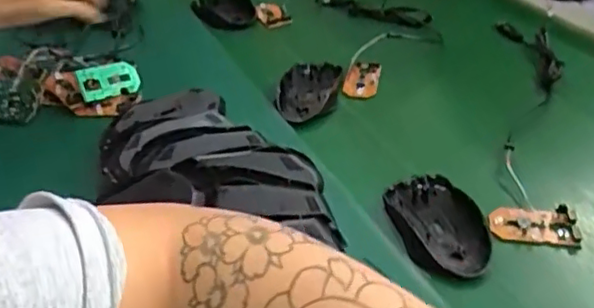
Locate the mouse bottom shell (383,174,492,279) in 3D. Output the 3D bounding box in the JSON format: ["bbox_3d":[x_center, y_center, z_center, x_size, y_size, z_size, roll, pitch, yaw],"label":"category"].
[{"bbox_3d":[0.118,0.058,0.508,0.065,0.025,0.111,-8,44,-15],"label":"mouse bottom shell"}]

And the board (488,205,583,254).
[{"bbox_3d":[0.190,0.058,0.502,0.066,0.014,0.038,6,42,1],"label":"board"}]

